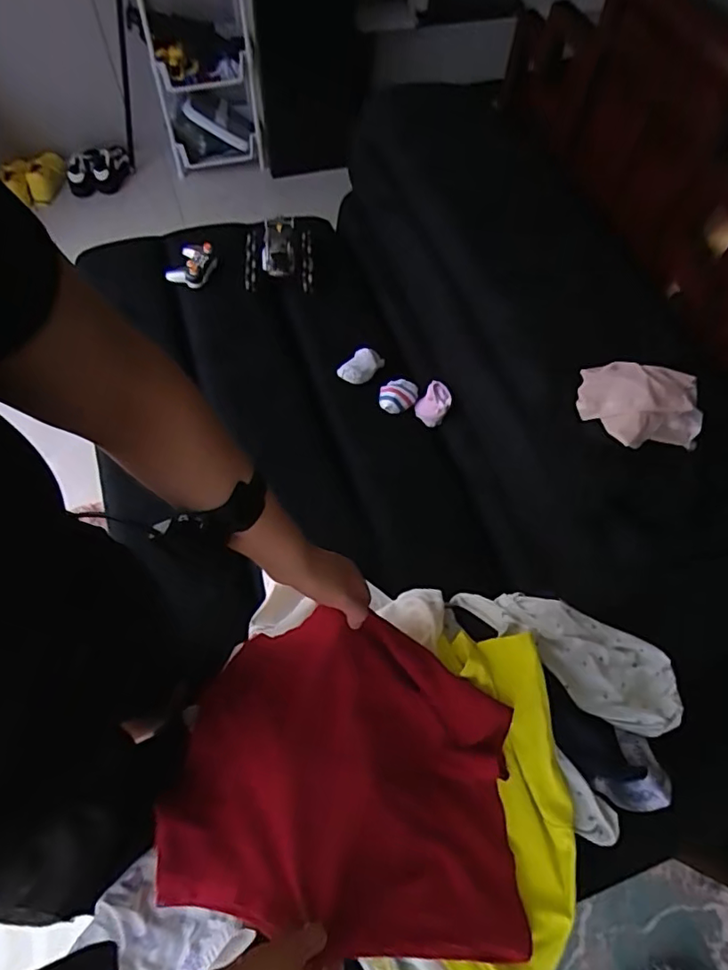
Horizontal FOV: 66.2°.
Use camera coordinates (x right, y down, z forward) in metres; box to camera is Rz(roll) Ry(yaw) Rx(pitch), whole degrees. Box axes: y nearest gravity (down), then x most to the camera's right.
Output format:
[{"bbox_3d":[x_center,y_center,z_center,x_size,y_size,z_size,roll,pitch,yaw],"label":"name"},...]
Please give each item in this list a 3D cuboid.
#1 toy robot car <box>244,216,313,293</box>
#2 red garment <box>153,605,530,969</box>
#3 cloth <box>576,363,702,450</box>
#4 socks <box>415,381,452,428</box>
[{"bbox_3d":[-0.196,-0.537,1.291,0.152,0.065,0.200,-2,62,-4],"label":"toy robot car"},{"bbox_3d":[-0.015,0.301,0.594,0.357,0.071,0.283,10,62,2],"label":"red garment"},{"bbox_3d":[0.406,-0.116,0.817,0.168,0.047,0.143,15,62,5],"label":"cloth"},{"bbox_3d":[0.151,-0.169,1.167,0.063,0.089,0.037,37,32,15],"label":"socks"}]

